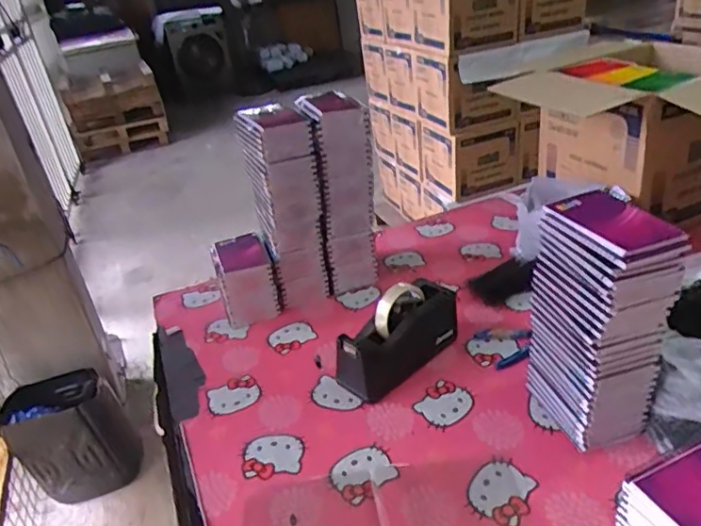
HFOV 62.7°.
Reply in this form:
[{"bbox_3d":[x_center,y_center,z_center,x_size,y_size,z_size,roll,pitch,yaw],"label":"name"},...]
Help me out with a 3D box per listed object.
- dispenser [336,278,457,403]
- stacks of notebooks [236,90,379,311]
[{"bbox_3d":[0.073,0.107,0.850,0.200,0.113,0.069,-30,37,-35],"label":"dispenser"},{"bbox_3d":[-0.065,-0.109,1.032,0.211,0.333,0.148,-10,30,-6],"label":"stacks of notebooks"}]

